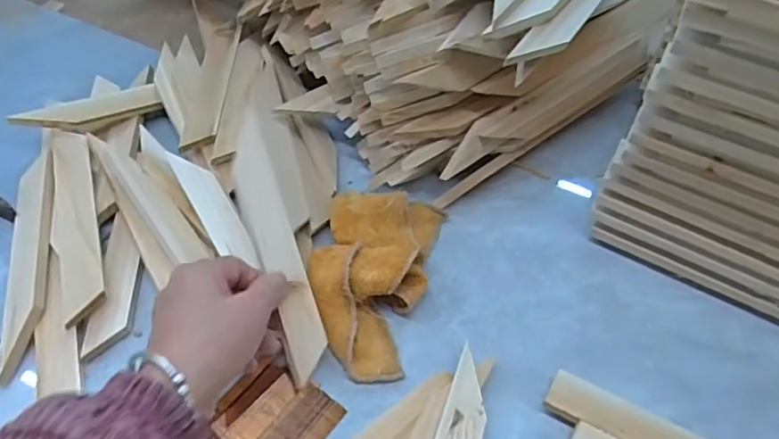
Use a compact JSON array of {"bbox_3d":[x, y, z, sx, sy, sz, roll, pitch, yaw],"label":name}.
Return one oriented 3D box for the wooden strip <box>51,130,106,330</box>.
[{"bbox_3d":[-0.248,-0.002,0.460,0.033,0.012,0.187,-14,55,-18],"label":"wooden strip"}]

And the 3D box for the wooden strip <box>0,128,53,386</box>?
[{"bbox_3d":[-0.281,0.014,0.459,0.030,0.011,0.223,-14,58,-1],"label":"wooden strip"}]

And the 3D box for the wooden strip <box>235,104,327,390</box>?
[{"bbox_3d":[-0.079,0.016,0.408,0.028,0.007,0.187,-15,79,-24],"label":"wooden strip"}]

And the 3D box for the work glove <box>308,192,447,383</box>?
[{"bbox_3d":[-0.014,0.038,0.441,0.084,0.044,0.151,9,53,5],"label":"work glove"}]

